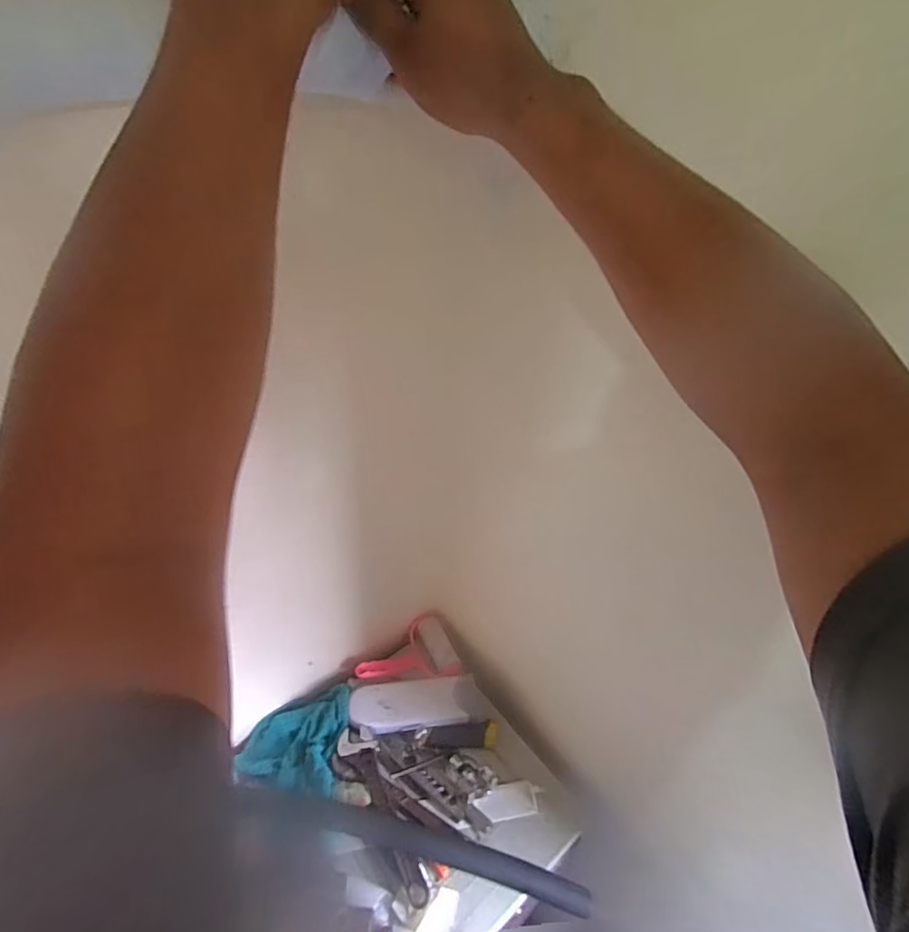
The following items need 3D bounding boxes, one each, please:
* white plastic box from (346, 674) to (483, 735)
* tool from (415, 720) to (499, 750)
[{"bbox_3d":[-0.062,0.386,0.873,0.205,0.022,0.073,-3,41,-9],"label":"white plastic box"},{"bbox_3d":[0.006,0.434,0.857,0.131,0.025,0.034,-2,41,-8],"label":"tool"}]

